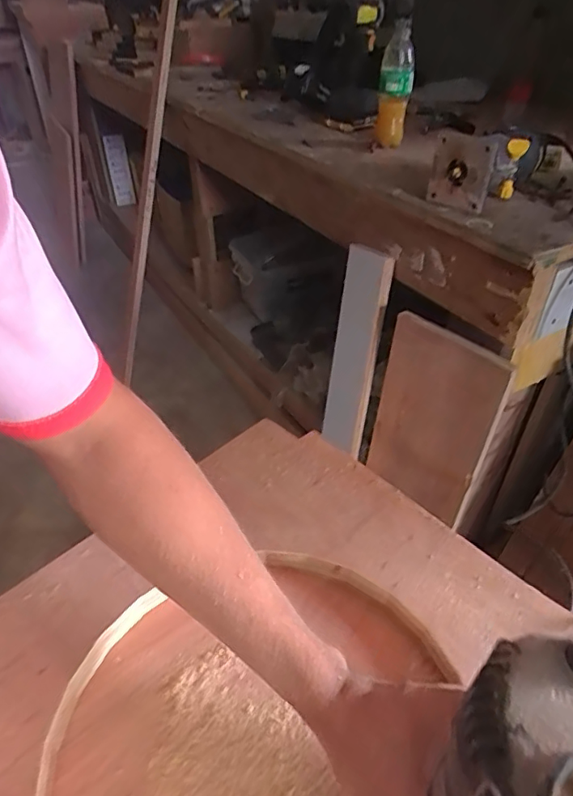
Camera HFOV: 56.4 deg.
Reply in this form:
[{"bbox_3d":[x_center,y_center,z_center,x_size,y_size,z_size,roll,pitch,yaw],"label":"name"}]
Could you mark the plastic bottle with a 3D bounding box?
[{"bbox_3d":[0.187,-0.536,0.923,0.057,0.180,0.060,6,39,8],"label":"plastic bottle"}]

